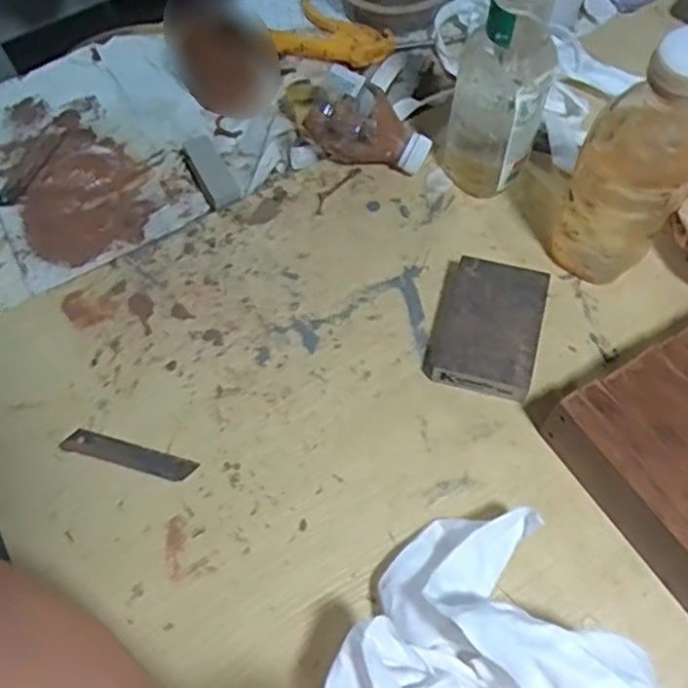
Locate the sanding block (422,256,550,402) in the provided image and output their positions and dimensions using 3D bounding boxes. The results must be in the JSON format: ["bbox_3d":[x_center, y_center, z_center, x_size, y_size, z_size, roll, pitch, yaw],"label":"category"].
[{"bbox_3d":[0.107,-0.012,0.531,0.075,0.028,0.098,13,66,10],"label":"sanding block"}]

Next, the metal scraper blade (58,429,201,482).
[{"bbox_3d":[-0.156,0.081,0.516,0.100,0.004,0.019,14,66,10],"label":"metal scraper blade"}]

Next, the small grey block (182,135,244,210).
[{"bbox_3d":[-0.114,-0.148,0.613,0.029,0.012,0.081,-26,66,-9],"label":"small grey block"}]

